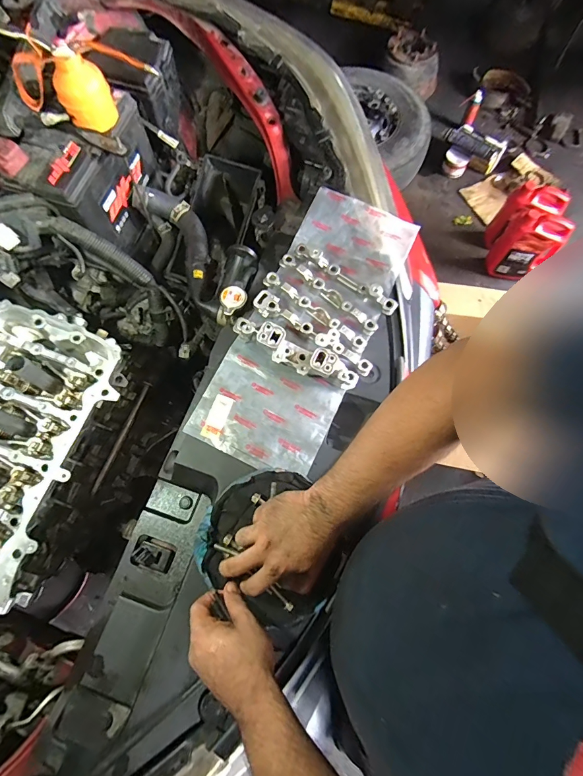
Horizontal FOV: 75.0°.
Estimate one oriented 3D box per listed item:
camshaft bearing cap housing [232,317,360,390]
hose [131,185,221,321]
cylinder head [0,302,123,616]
[{"bbox_3d":[0.005,-0.051,0.552,0.197,0.050,0.049,22,71,8],"label":"camshaft bearing cap housing"},{"bbox_3d":[-0.185,-0.257,0.693,0.092,0.055,0.303,-31,72,-10],"label":"hose"},{"bbox_3d":[-0.422,0.078,0.566,0.243,0.106,0.385,19,71,8],"label":"cylinder head"}]

